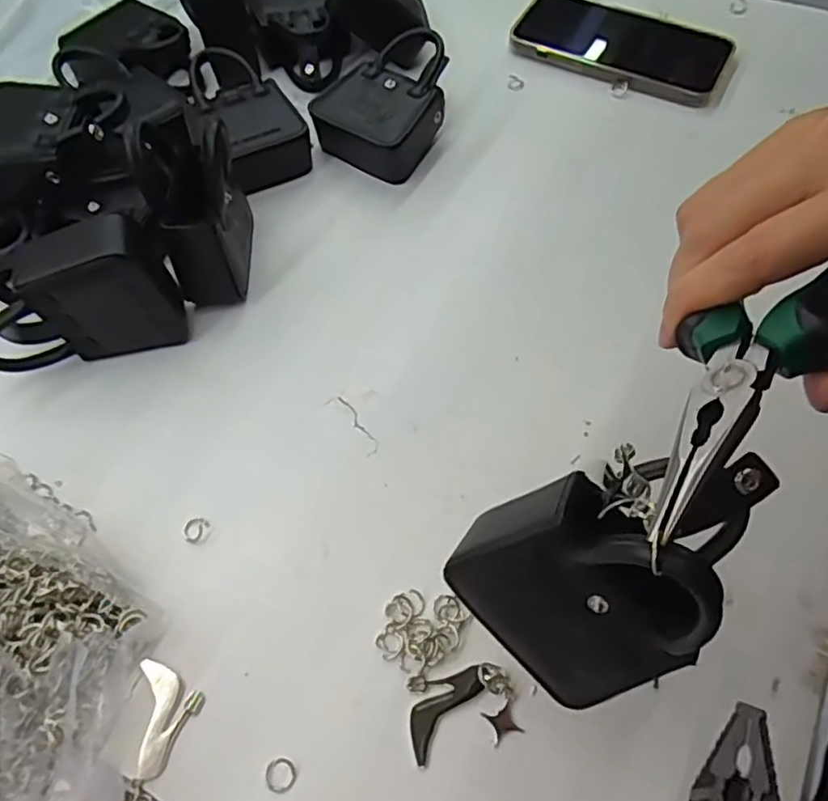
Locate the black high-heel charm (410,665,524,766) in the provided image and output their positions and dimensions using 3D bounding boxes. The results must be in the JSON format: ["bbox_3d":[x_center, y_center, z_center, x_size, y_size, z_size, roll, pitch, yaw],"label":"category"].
[{"bbox_3d":[0.021,0.133,0.276,0.045,0.006,0.032,-9,61,-4],"label":"black high-heel charm"}]

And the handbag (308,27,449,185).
[{"bbox_3d":[-0.014,-0.208,0.448,0.078,0.050,0.106,30,65,17],"label":"handbag"}]

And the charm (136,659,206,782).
[{"bbox_3d":[-0.105,0.135,0.277,0.027,0.004,0.046,-9,61,-4],"label":"charm"}]

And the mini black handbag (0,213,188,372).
[{"bbox_3d":[-0.182,-0.055,0.344,0.100,0.073,0.039,-17,61,-8],"label":"mini black handbag"}]

